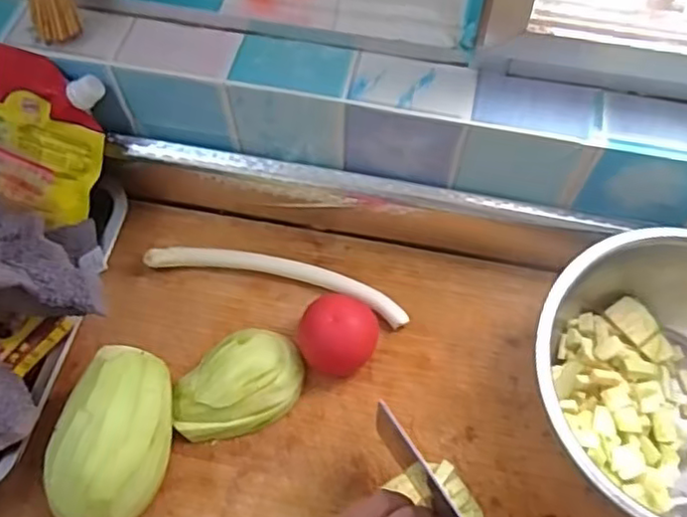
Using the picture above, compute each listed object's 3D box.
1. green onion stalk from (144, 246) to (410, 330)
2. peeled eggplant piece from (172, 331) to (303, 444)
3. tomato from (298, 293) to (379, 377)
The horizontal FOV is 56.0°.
[{"bbox_3d":[-0.061,0.017,0.605,0.246,0.027,0.040,13,63,7],"label":"green onion stalk"},{"bbox_3d":[-0.091,0.109,0.556,0.114,0.039,0.077,-35,68,-17],"label":"peeled eggplant piece"},{"bbox_3d":[-0.004,0.068,0.568,0.064,0.049,0.062,0,62,0],"label":"tomato"}]

